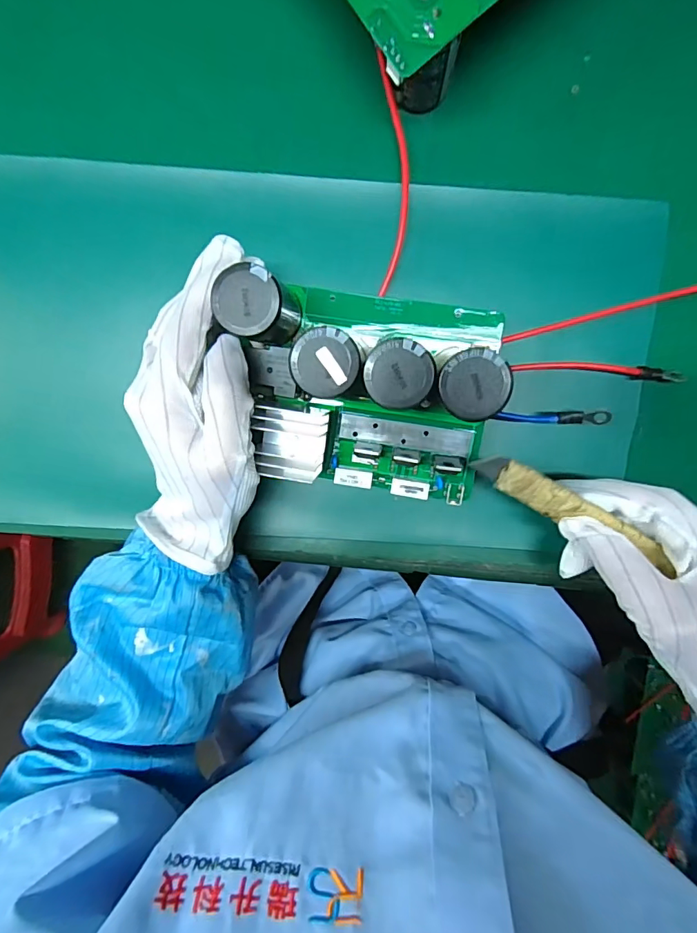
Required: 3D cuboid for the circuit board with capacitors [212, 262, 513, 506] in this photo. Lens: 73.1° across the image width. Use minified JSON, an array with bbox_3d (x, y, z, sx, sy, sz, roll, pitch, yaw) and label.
[{"bbox_3d":[0.007,-0.040,0.249,0.142,0.061,0.107,9,97,1],"label":"circuit board with capacitors"}]

